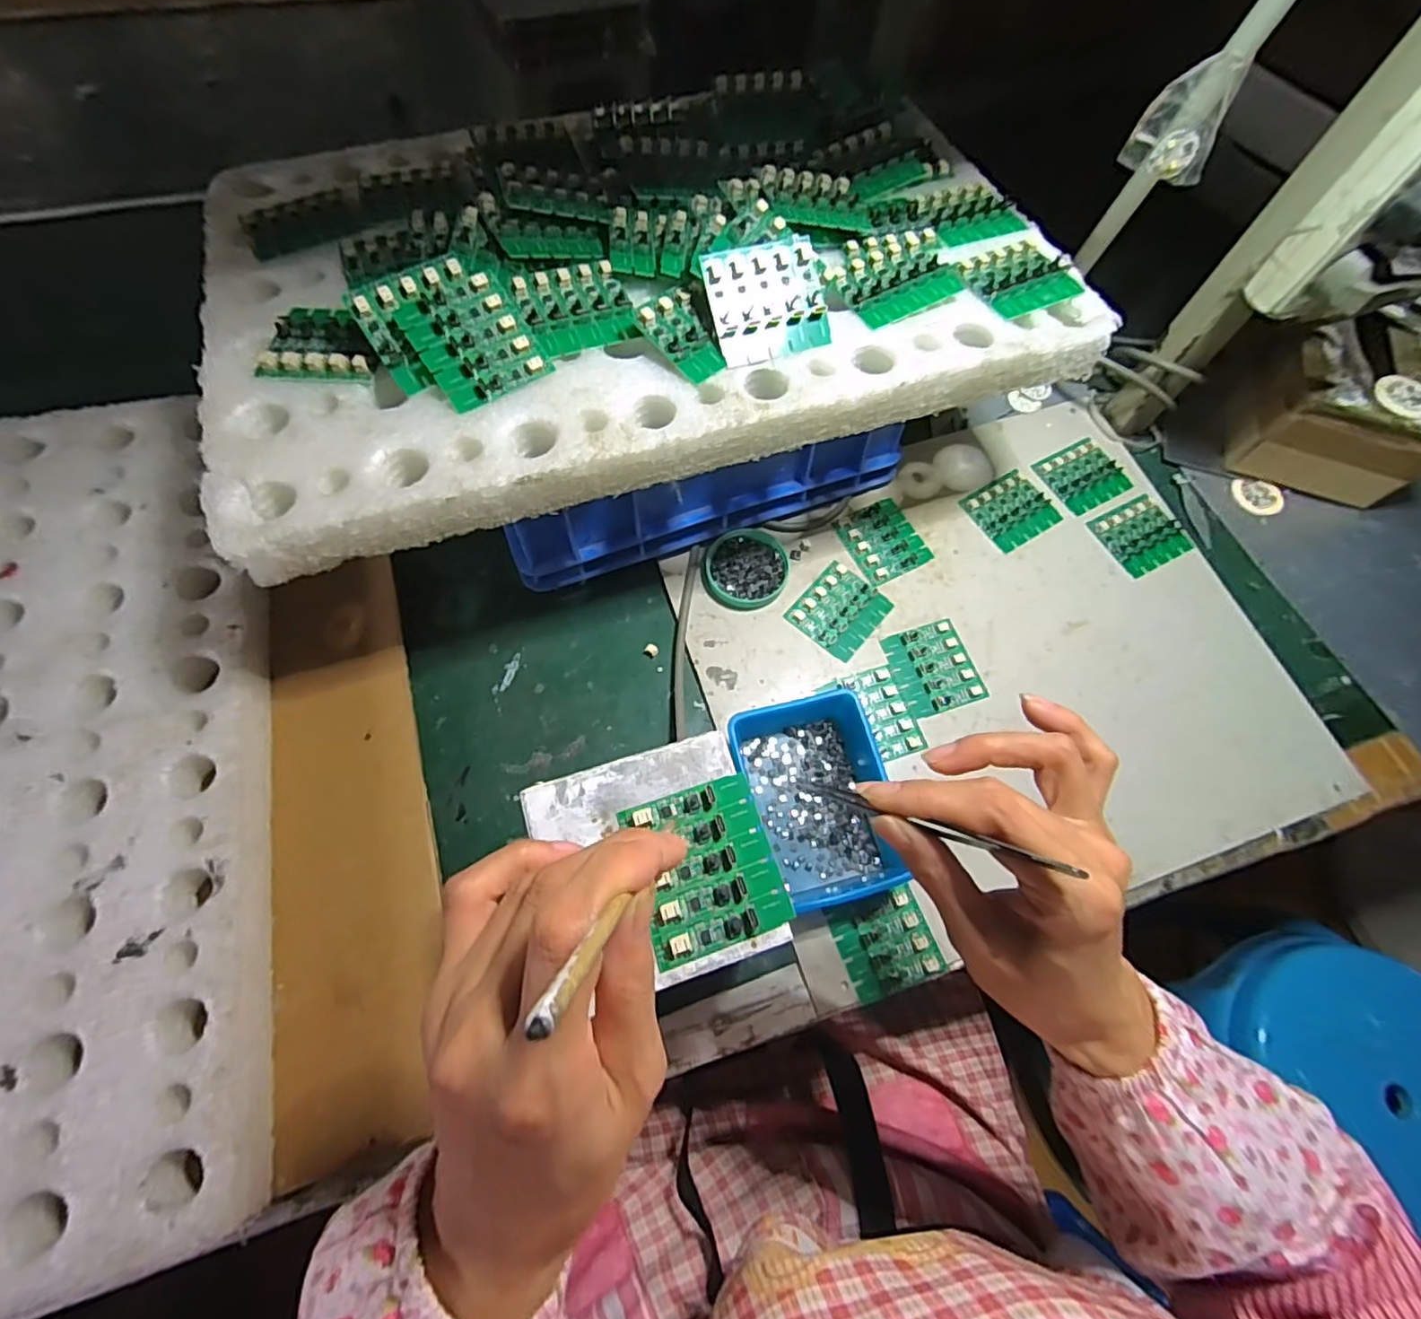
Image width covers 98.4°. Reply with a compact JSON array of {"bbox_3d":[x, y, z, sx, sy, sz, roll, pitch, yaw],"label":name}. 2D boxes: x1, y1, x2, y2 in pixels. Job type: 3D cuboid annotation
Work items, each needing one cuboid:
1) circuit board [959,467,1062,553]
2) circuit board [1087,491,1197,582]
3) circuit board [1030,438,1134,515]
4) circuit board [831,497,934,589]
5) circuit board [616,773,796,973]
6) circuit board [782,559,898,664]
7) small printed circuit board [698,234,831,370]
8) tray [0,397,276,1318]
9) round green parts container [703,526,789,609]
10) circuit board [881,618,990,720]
[{"bbox_3d":[0.263,-0.131,0.535,0.067,0.005,0.061,-29,71,-13],"label":"circuit board"},{"bbox_3d":[0.372,-0.107,0.530,0.072,0.008,0.062,-25,70,-11],"label":"circuit board"},{"bbox_3d":[0.335,-0.165,0.551,0.068,0.007,0.063,-27,71,-12],"label":"circuit board"},{"bbox_3d":[0.148,-0.102,0.522,0.063,0.005,0.068,-23,70,-11],"label":"circuit board"},{"bbox_3d":[-0.002,0.093,0.278,0.061,0.007,0.069,-17,69,-8],"label":"circuit board"},{"bbox_3d":[0.105,-0.041,0.494,0.062,0.004,0.070,40,72,14],"label":"circuit board"},{"bbox_3d":[0.035,-0.213,0.366,0.070,0.004,0.063,-18,102,-9],"label":"small printed circuit board"},{"bbox_3d":[-0.482,0.079,0.377,0.374,0.047,0.560,-14,69,-9],"label":"tray"},{"bbox_3d":[0.029,-0.074,0.500,0.069,0.012,0.068,1,67,-1],"label":"round green parts container"},{"bbox_3d":[0.175,0.006,0.480,0.061,0.005,0.068,-17,69,-8],"label":"circuit board"}]

